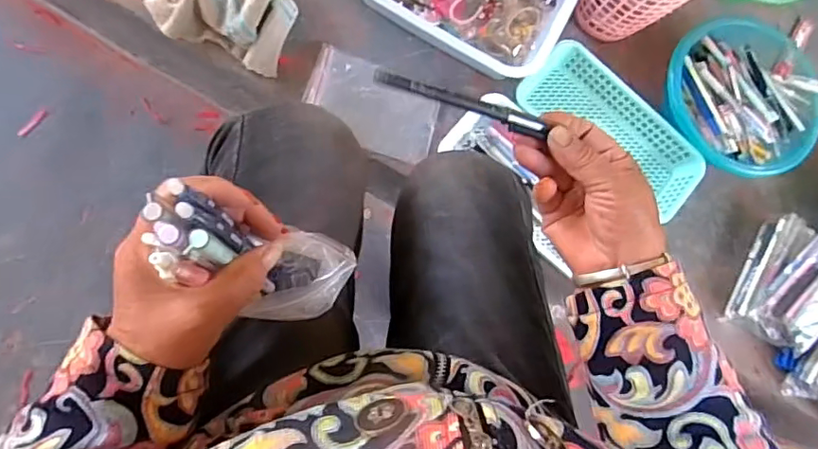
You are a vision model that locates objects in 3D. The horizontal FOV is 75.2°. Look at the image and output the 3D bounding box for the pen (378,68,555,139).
[{"bbox_3d":[0.037,-0.076,0.333,0.125,0.011,0.012,12,81,-25],"label":"pen"}]

